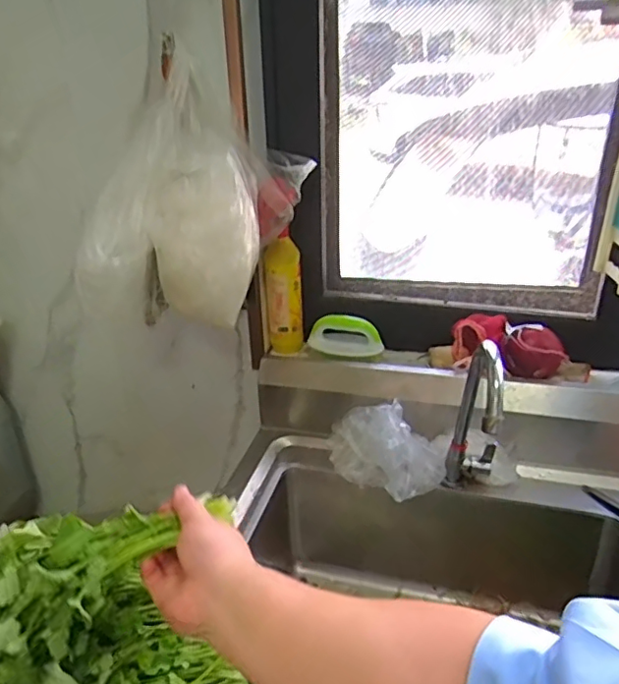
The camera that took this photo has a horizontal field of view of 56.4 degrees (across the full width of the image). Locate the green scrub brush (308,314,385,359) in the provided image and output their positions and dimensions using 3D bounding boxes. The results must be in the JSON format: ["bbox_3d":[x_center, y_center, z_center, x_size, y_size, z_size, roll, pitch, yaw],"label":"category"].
[{"bbox_3d":[0.061,-0.009,1.001,0.134,0.068,0.034,10,27,23],"label":"green scrub brush"}]

